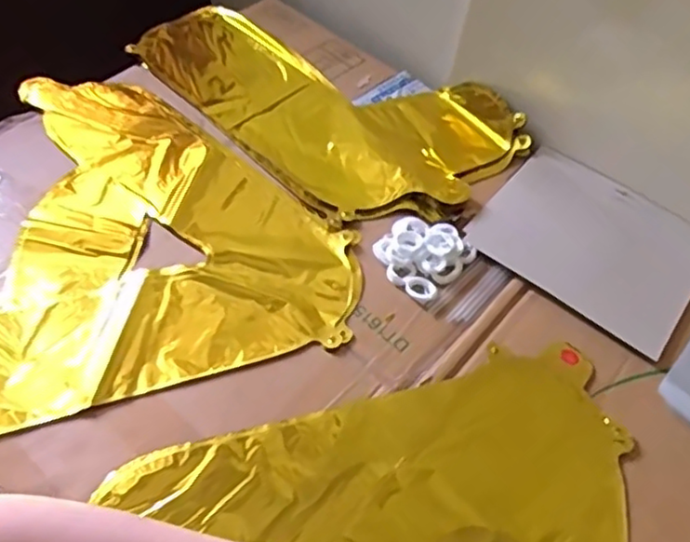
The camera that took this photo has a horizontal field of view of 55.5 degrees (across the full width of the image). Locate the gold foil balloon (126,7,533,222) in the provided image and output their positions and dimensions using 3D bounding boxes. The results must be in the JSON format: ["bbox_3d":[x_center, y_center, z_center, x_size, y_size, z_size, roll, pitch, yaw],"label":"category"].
[{"bbox_3d":[-0.029,-0.192,0.712,0.402,0.031,0.224,38,57,22],"label":"gold foil balloon"}]

